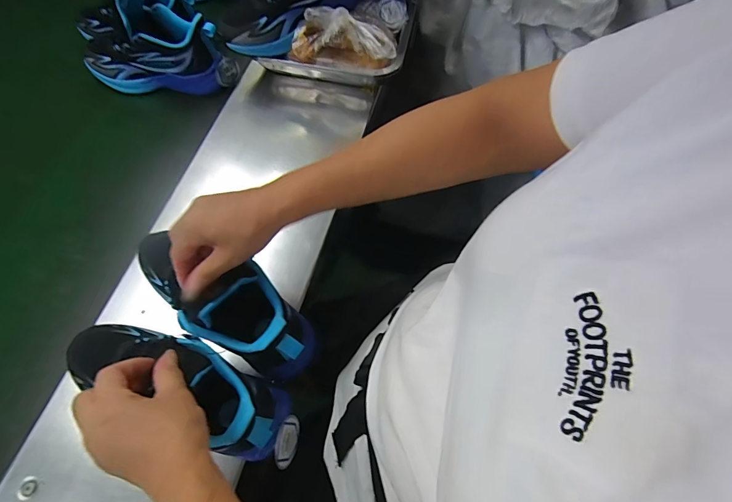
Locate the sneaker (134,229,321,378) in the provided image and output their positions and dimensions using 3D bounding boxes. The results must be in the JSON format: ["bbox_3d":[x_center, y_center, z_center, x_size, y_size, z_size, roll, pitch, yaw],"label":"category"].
[{"bbox_3d":[-0.164,0.051,0.409,0.234,0.098,0.081,23,67,10],"label":"sneaker"}]

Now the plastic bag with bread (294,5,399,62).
[{"bbox_3d":[-0.031,-0.325,0.571,0.159,0.048,0.070,9,65,4],"label":"plastic bag with bread"}]

